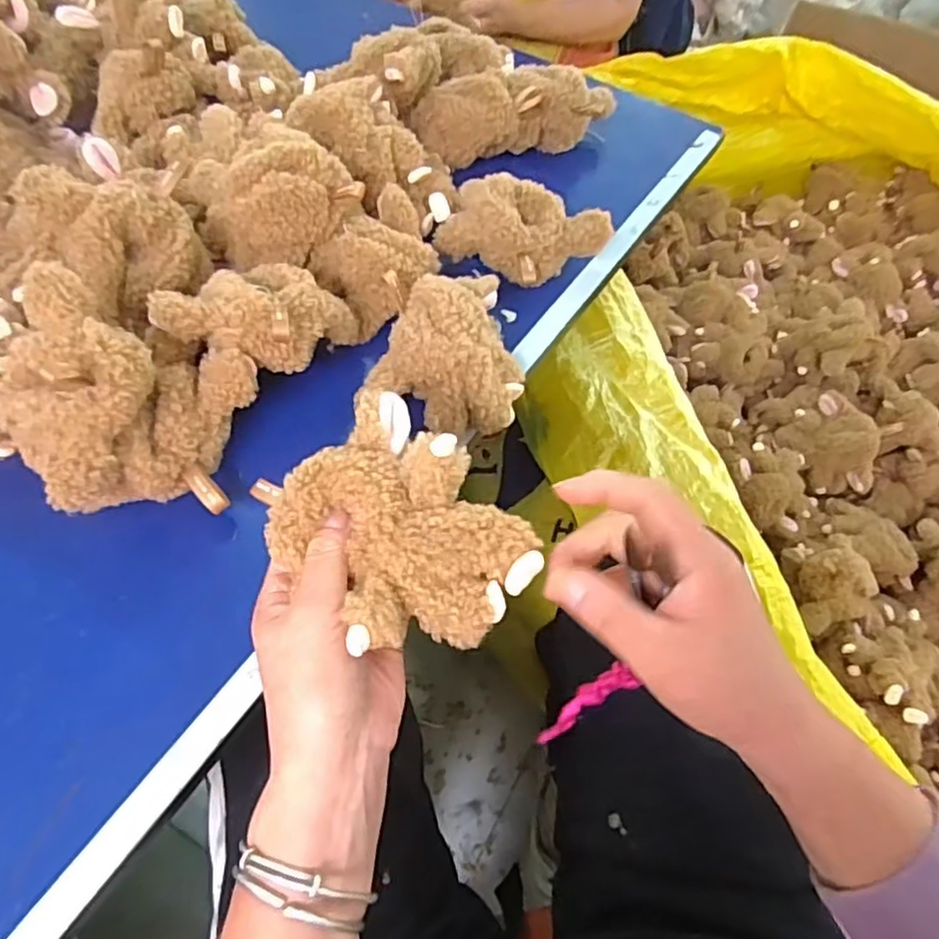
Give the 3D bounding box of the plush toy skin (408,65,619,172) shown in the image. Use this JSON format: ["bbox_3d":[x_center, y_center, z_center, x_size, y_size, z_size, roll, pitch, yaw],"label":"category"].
[{"bbox_3d":[0.048,-0.342,0.622,0.203,0.059,0.084,-15,61,-13],"label":"plush toy skin"}]

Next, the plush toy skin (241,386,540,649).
[{"bbox_3d":[-0.036,0.029,0.320,0.129,0.022,0.097,41,81,19],"label":"plush toy skin"}]

